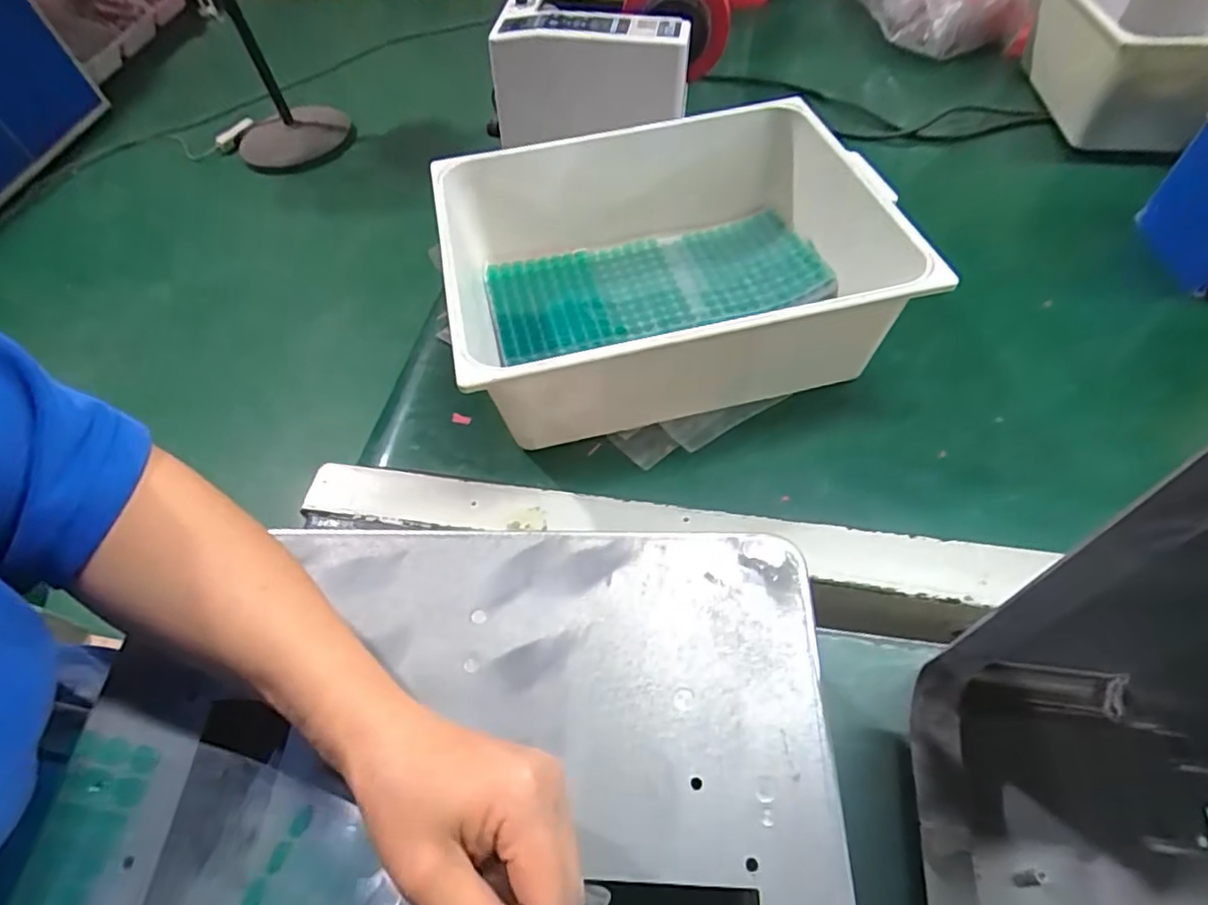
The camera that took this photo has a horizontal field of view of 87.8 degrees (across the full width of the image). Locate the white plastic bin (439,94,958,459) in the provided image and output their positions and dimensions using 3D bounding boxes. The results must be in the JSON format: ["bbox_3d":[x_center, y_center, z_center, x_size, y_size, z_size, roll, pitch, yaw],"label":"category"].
[{"bbox_3d":[0.048,-0.162,0.550,0.355,0.117,0.284,-12,56,-6],"label":"white plastic bin"}]

